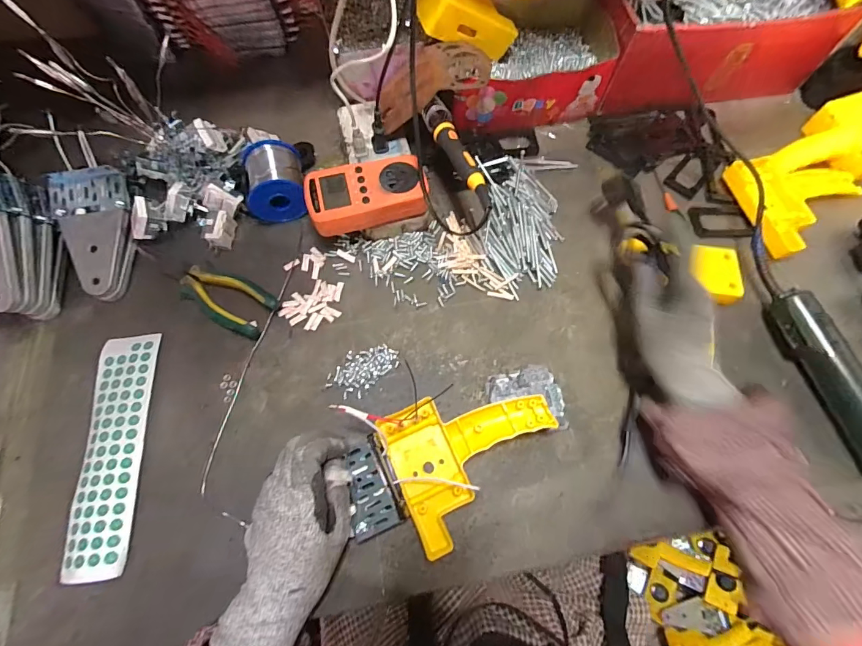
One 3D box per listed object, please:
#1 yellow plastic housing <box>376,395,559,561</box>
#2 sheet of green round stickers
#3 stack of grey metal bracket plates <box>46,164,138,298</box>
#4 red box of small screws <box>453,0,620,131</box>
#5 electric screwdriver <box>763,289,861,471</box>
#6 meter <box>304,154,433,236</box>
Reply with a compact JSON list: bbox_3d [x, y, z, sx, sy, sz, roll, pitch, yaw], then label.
[{"bbox_3d":[0.042,0.123,0.377,0.153,0.035,0.122,-22,71,-8],"label":"yellow plastic housing"},{"bbox_3d":[-0.305,0.119,0.389,0.058,0.009,0.223,-7,68,-4],"label":"sheet of green round stickers"},{"bbox_3d":[-0.366,-0.100,0.446,0.073,0.029,0.144,-14,87,-6],"label":"stack of grey metal bracket plates"},{"bbox_3d":[0.126,-0.340,0.532,0.217,0.077,0.146,-10,70,-4],"label":"red box of small screws"},{"bbox_3d":[0.411,0.078,0.391,0.042,0.032,0.240,-12,70,-5],"label":"electric screwdriver"},{"bbox_3d":[-0.070,-0.142,0.440,0.124,0.033,0.067,-10,70,-5],"label":"meter"}]

